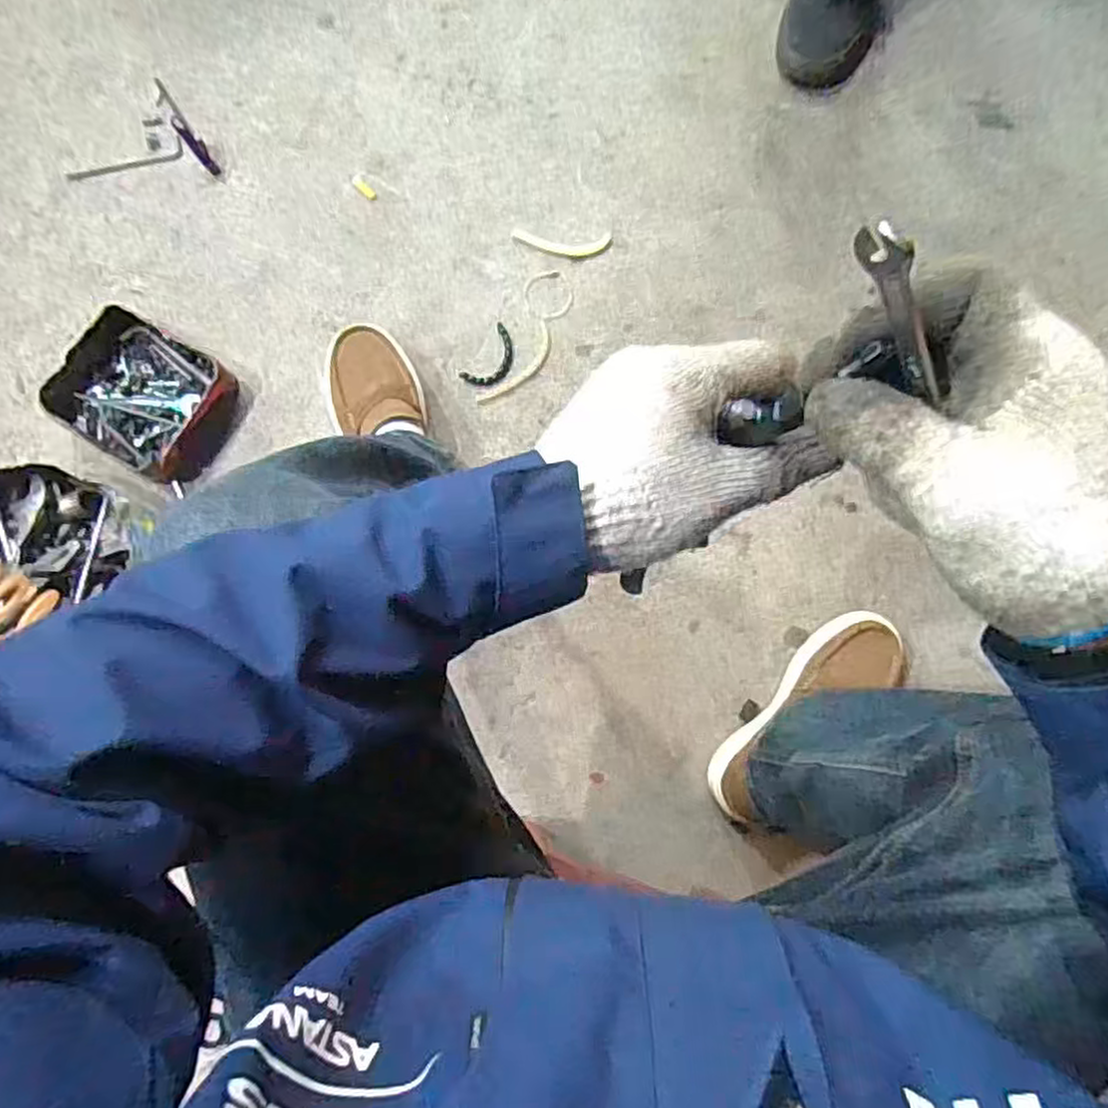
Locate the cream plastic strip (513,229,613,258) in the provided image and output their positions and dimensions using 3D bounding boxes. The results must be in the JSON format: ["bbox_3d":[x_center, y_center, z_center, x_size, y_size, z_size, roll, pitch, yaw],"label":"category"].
[{"bbox_3d":[0.011,-0.380,0.889,0.118,0.009,0.032,1,85,1],"label":"cream plastic strip"}]

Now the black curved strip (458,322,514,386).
[{"bbox_3d":[-0.072,-0.234,0.877,0.045,0.005,0.081,36,86,4],"label":"black curved strip"}]

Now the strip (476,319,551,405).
[{"bbox_3d":[-0.039,-0.223,0.879,0.036,0.004,0.128,39,86,4],"label":"strip"}]

